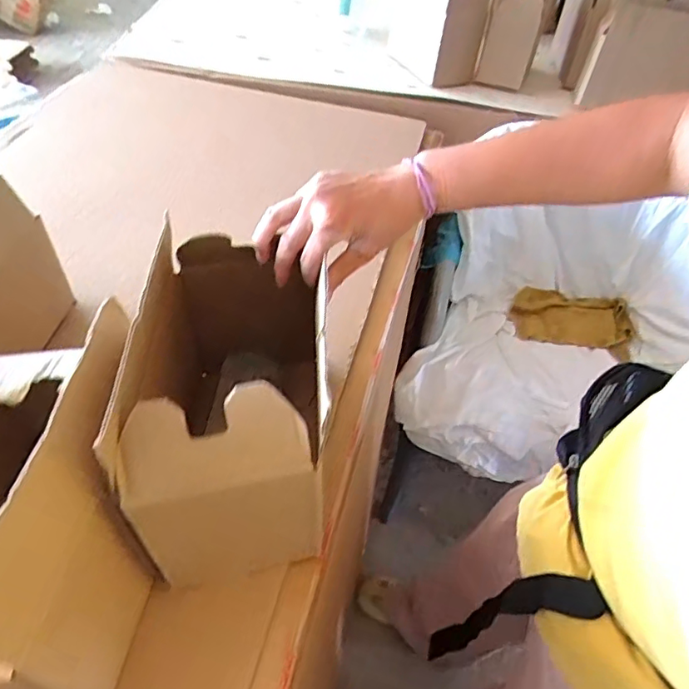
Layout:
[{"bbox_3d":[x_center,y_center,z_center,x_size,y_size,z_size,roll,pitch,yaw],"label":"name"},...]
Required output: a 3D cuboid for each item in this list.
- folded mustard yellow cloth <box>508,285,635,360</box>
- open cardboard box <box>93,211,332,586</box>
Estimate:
[{"bbox_3d":[0.467,-0.051,1.144,0.253,0.069,0.125,8,48,2],"label":"folded mustard yellow cloth"},{"bbox_3d":[-0.096,0.041,0.471,0.127,0.223,0.242,-2,49,-8],"label":"open cardboard box"}]

